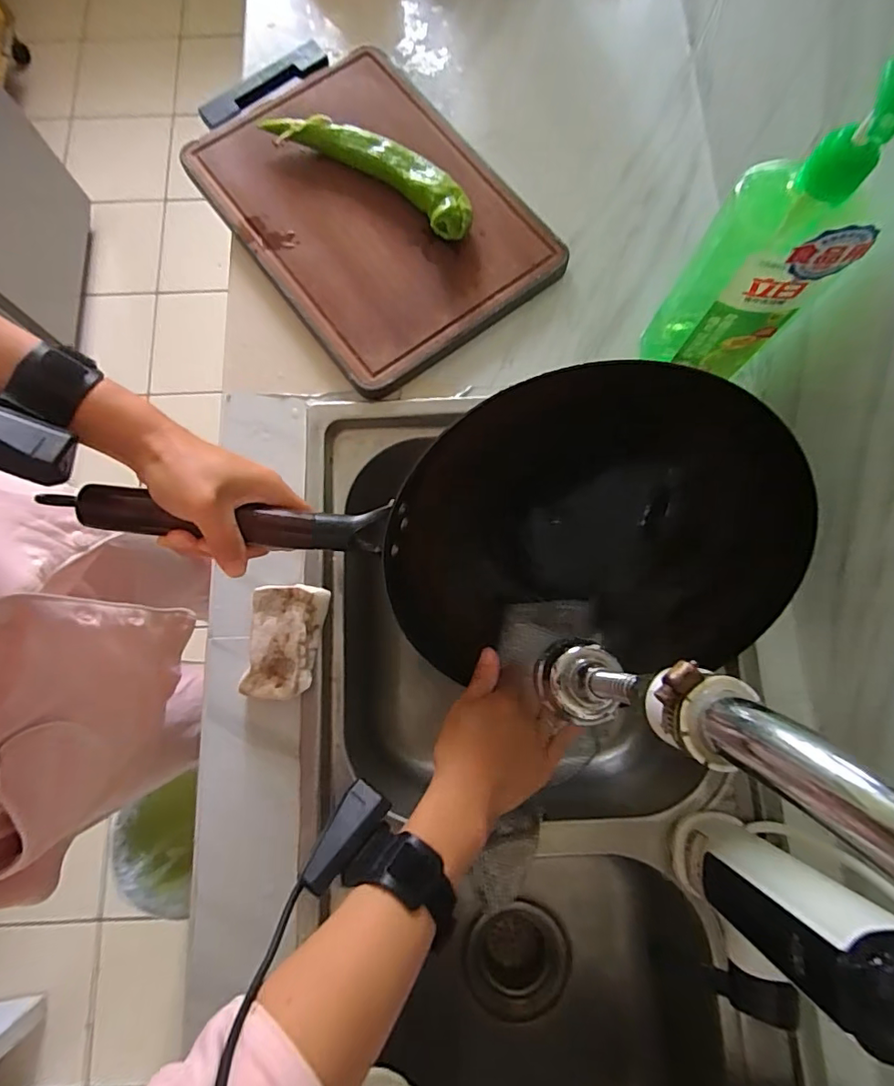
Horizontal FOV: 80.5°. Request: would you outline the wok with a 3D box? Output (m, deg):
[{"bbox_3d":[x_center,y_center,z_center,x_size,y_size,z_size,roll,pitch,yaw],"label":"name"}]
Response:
[{"bbox_3d":[-0.005,0.019,0.409,0.499,0.252,0.105,-3,33,18],"label":"wok"}]

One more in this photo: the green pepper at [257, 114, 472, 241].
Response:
[{"bbox_3d":[-0.078,-0.398,0.551,0.254,0.035,0.062,34,80,7],"label":"green pepper"}]

